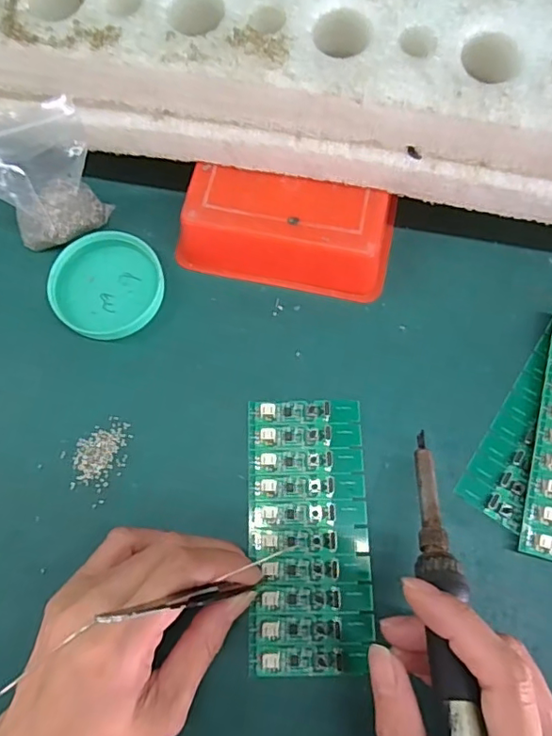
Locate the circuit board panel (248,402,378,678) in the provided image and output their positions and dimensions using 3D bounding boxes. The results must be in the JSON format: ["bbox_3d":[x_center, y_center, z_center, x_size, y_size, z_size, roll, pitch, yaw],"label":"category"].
[{"bbox_3d":[0.018,0.085,0.284,0.062,0.006,0.137,-1,71,1],"label":"circuit board panel"}]

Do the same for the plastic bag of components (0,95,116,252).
[{"bbox_3d":[-0.134,-0.110,0.306,0.064,0.083,0.036,-37,76,-9],"label":"plastic bag of components"}]

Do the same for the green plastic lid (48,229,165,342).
[{"bbox_3d":[-0.103,-0.052,0.327,0.064,0.011,0.068,0,73,1],"label":"green plastic lid"}]

